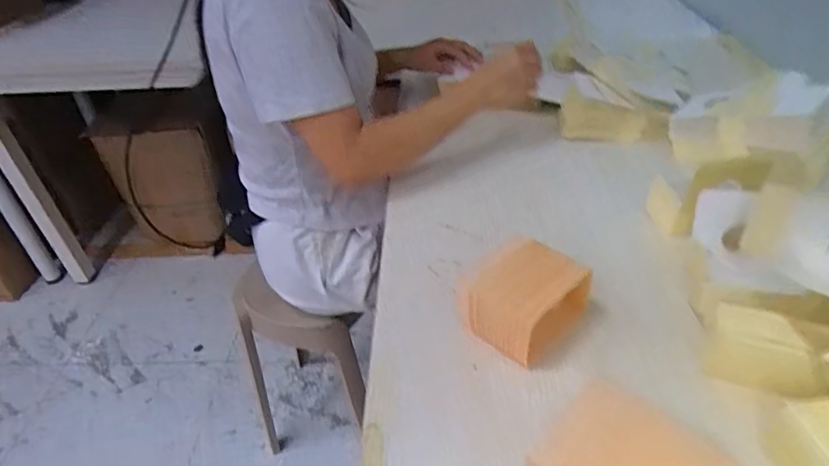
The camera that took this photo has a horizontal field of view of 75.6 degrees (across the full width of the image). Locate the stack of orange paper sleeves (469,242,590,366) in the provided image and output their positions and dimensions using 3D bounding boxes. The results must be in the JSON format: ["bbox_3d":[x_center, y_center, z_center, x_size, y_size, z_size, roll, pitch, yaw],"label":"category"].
[{"bbox_3d":[0.106,0.066,0.512,0.099,0.069,0.087,-32,45,-31],"label":"stack of orange paper sleeves"}]

